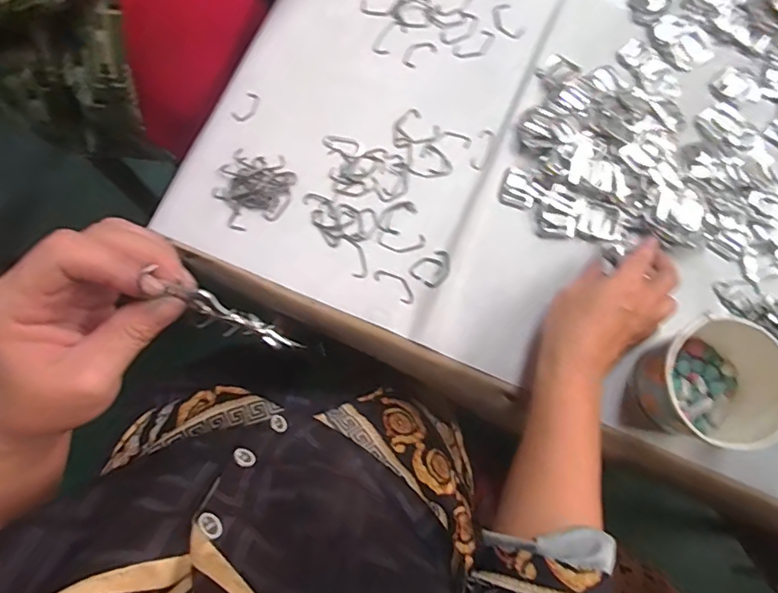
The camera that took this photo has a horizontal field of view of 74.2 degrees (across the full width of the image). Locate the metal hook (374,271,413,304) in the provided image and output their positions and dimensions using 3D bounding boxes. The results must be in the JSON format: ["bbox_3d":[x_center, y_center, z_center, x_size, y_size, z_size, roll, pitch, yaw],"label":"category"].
[{"bbox_3d":[0.006,-0.010,0.447,0.041,0.004,0.016,39,81,8],"label":"metal hook"}]

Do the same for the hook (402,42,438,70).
[{"bbox_3d":[0.028,-0.236,0.499,0.035,0.004,0.020,-40,80,-7],"label":"hook"}]

